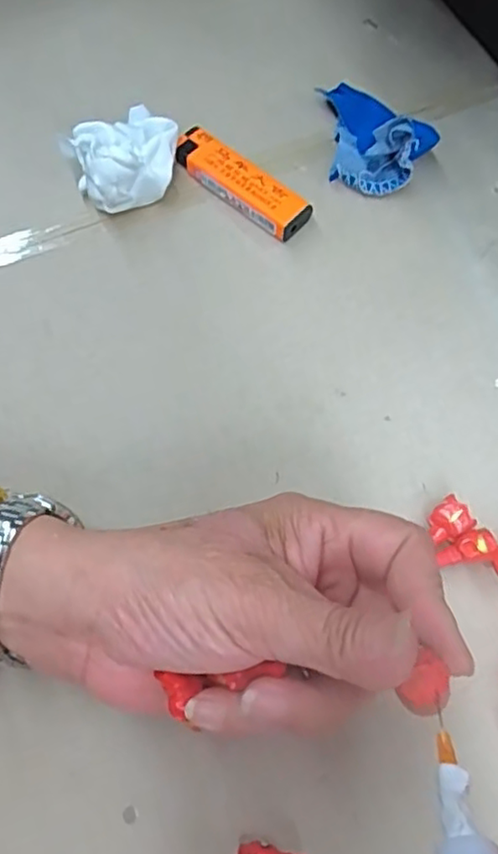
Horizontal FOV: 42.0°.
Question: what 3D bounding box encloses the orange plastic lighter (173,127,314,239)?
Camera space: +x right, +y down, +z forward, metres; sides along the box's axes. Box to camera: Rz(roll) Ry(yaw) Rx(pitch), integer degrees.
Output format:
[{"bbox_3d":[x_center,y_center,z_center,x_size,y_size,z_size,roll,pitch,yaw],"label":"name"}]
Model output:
[{"bbox_3d":[-0.005,-0.126,0.337,0.078,0.015,0.023,38,74,10],"label":"orange plastic lighter"}]

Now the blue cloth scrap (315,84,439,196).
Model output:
[{"bbox_3d":[0.070,-0.161,0.343,0.053,0.042,0.067,1,71,-2],"label":"blue cloth scrap"}]

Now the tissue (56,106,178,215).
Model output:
[{"bbox_3d":[-0.060,-0.138,0.331,0.056,0.031,0.041,-39,77,-14],"label":"tissue"}]

